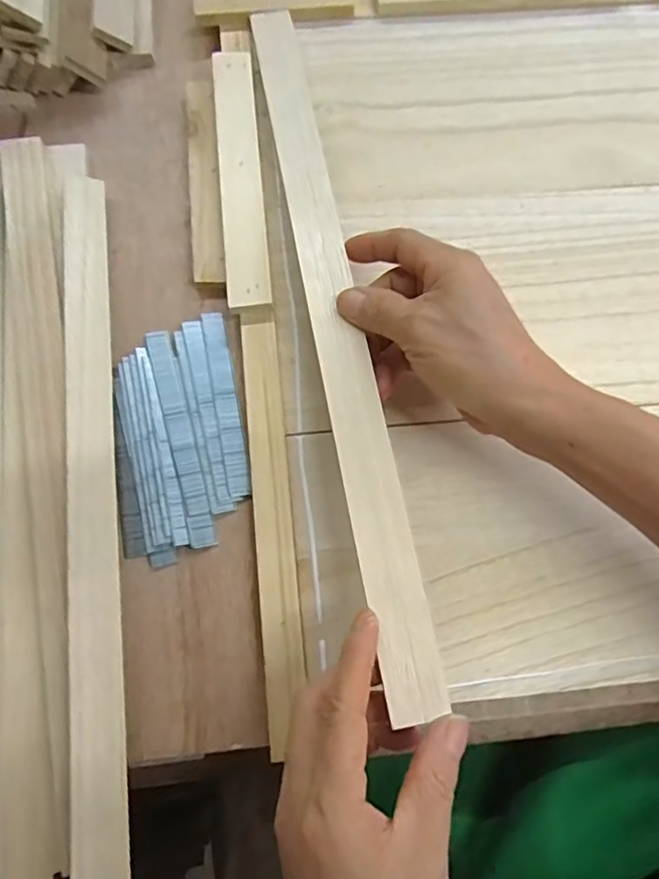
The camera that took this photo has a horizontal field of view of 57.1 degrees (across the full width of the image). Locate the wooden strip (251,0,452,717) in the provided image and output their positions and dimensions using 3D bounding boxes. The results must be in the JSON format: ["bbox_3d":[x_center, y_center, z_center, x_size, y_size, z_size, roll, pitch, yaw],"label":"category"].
[{"bbox_3d":[0.002,-0.083,0.340,0.029,0.006,0.441,-10,70,-4],"label":"wooden strip"}]

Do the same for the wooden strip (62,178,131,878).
[{"bbox_3d":[-0.127,0.032,0.323,0.025,0.006,0.404,-3,71,-19],"label":"wooden strip"}]

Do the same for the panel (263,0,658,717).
[{"bbox_3d":[0.200,-0.092,0.378,0.461,0.008,0.459,-6,75,-3],"label":"panel"}]

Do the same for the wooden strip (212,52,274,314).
[{"bbox_3d":[-0.056,-0.169,0.385,0.026,0.007,0.187,-6,74,-2],"label":"wooden strip"}]

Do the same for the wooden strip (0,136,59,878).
[{"bbox_3d":[-0.166,0.009,0.333,0.034,0.008,0.416,-8,75,-3],"label":"wooden strip"}]

